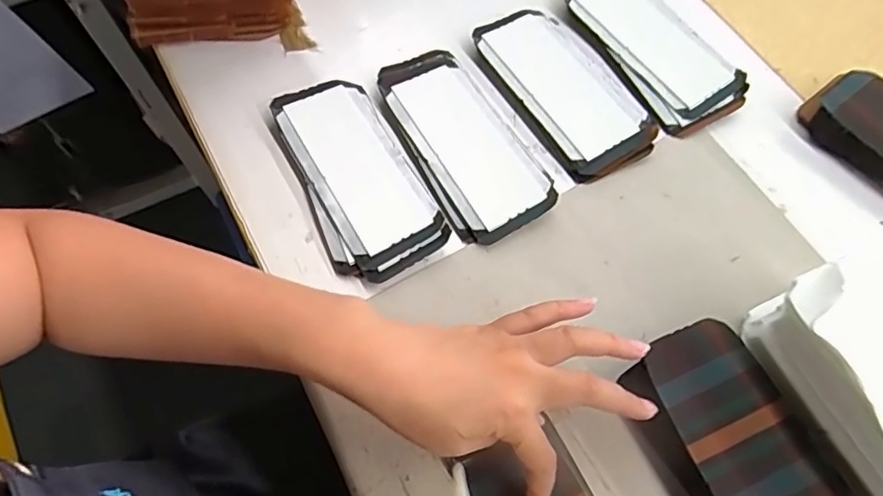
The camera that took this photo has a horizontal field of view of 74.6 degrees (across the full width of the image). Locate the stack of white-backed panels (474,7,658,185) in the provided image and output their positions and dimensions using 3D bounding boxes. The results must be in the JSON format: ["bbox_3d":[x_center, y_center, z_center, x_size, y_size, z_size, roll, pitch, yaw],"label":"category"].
[{"bbox_3d":[0.103,-0.135,0.482,0.085,0.010,0.170,-27,69,-11],"label":"stack of white-backed panels"}]

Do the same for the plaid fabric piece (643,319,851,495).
[{"bbox_3d":[0.186,0.127,0.338,0.069,0.010,0.171,-22,68,-9],"label":"plaid fabric piece"}]

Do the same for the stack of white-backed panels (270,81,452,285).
[{"bbox_3d":[-0.064,-0.056,0.441,0.082,0.015,0.171,-23,68,-10],"label":"stack of white-backed panels"}]

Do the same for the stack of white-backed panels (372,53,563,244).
[{"bbox_3d":[0.016,-0.089,0.460,0.081,0.012,0.180,-24,68,-10],"label":"stack of white-backed panels"}]

